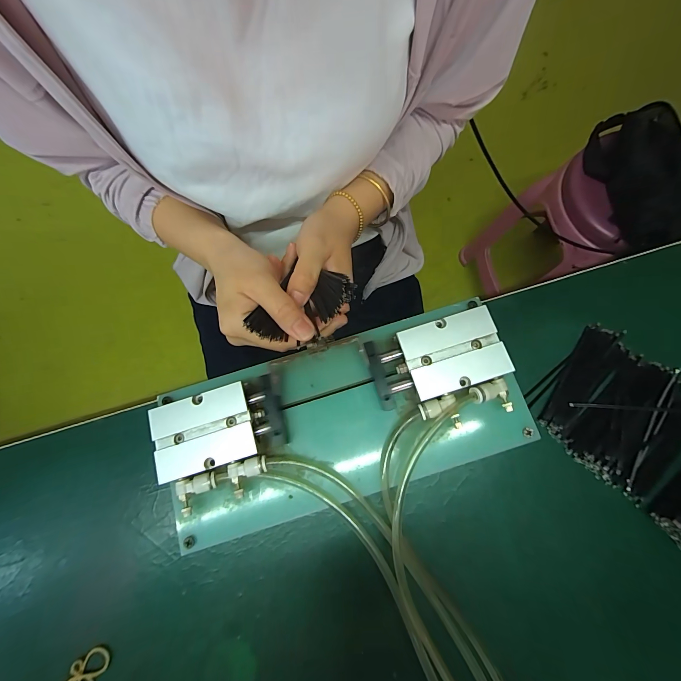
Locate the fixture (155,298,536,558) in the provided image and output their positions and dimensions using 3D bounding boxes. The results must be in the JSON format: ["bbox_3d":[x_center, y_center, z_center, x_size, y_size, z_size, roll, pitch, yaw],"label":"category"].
[{"bbox_3d":[0.000,0.061,0.242,0.266,0.039,0.115,-17,77,-3],"label":"fixture"}]

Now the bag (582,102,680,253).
[{"bbox_3d":[0.559,-0.309,0.578,0.113,0.100,0.293,-7,76,0],"label":"bag"}]

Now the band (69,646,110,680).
[{"bbox_3d":[-0.181,0.236,0.220,0.021,0.005,0.036,30,79,8],"label":"band"}]

